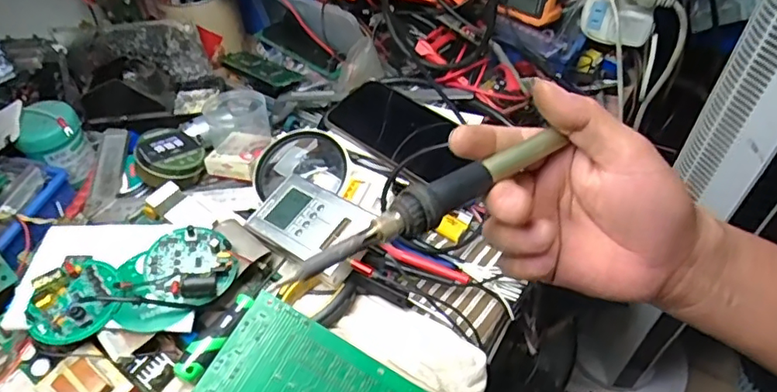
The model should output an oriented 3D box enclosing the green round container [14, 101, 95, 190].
[{"bbox_3d":[-0.341,-0.057,0.577,0.051,0.070,0.062,-4,49,-2],"label":"green round container"}]

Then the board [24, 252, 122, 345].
[{"bbox_3d":[-0.250,0.079,0.435,0.073,0.027,0.069,-1,49,1],"label":"board"}]

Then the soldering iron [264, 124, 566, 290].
[{"bbox_3d":[0.023,0.003,0.265,0.163,0.016,0.017,-27,54,-24],"label":"soldering iron"}]

